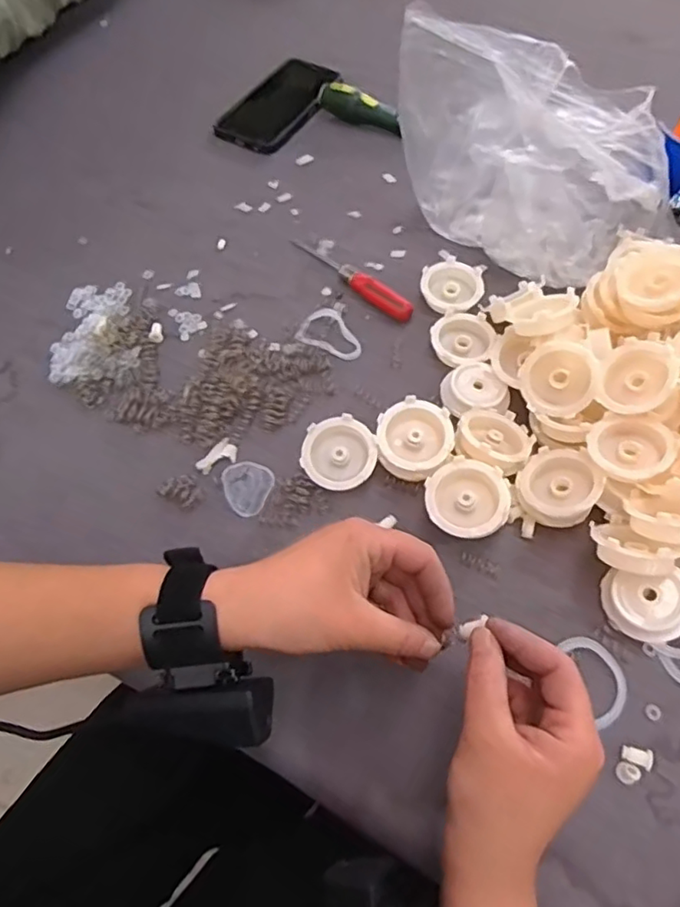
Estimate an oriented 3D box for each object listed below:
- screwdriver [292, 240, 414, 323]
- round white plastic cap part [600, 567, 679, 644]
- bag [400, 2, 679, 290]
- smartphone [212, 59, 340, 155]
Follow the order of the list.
[{"bbox_3d":[0.008,-0.160,0.532,0.020,0.019,0.141,-38,67,-20],"label":"screwdriver"},{"bbox_3d":[0.197,0.097,0.380,0.053,0.013,0.044,4,87,18],"label":"round white plastic cap part"},{"bbox_3d":[0.171,-0.254,0.509,0.255,0.152,0.133,25,63,13],"label":"bag"},{"bbox_3d":[-0.063,-0.389,0.659,0.071,0.014,0.165,27,63,14],"label":"smartphone"}]

